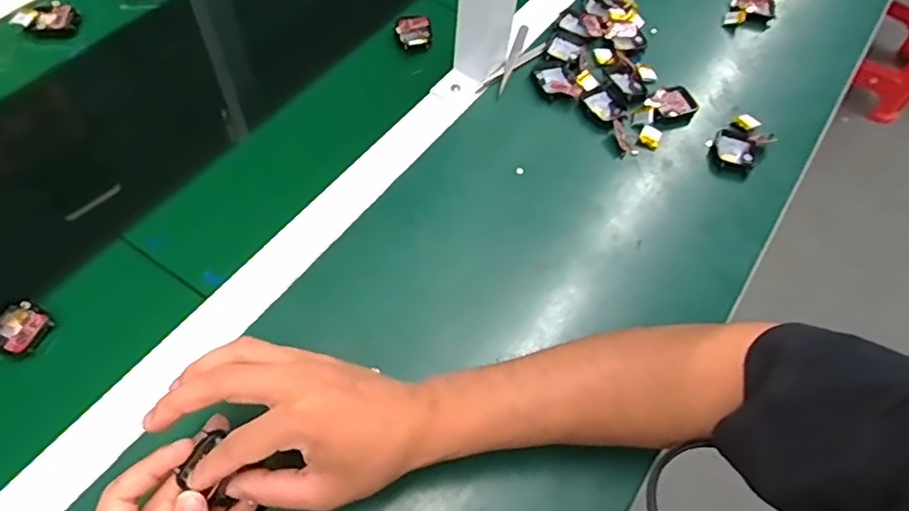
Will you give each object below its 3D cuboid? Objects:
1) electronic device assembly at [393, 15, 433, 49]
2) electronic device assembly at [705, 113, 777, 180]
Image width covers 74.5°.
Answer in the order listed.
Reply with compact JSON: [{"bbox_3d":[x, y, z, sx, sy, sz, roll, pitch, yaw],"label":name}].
[{"bbox_3d":[-0.042,-0.235,0.627,0.038,0.016,0.052,-5,60,-7],"label":"electronic device assembly"},{"bbox_3d":[0.276,-0.108,0.579,0.047,0.014,0.070,40,64,18],"label":"electronic device assembly"}]

